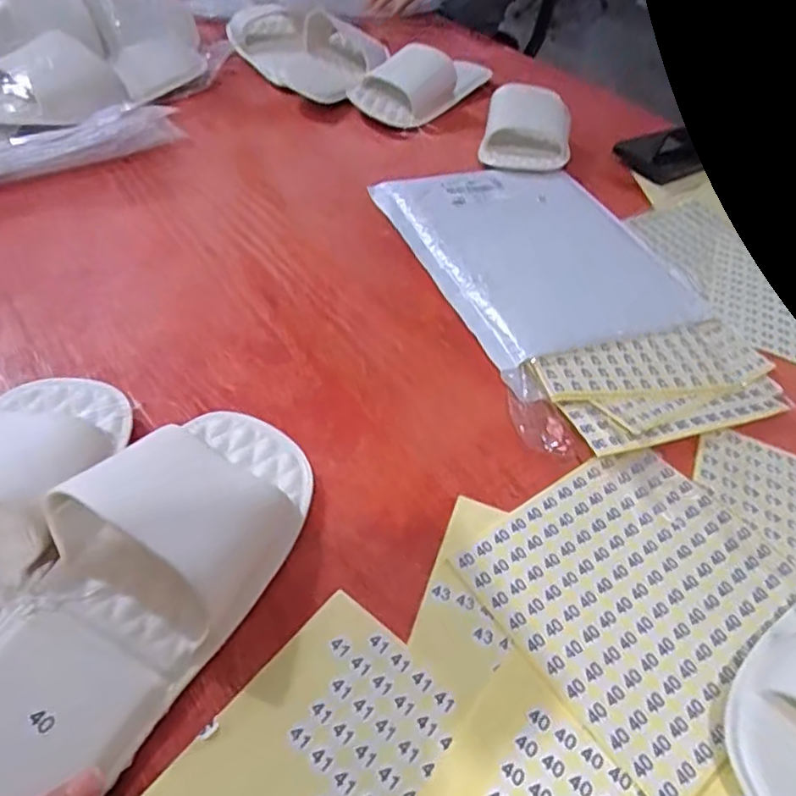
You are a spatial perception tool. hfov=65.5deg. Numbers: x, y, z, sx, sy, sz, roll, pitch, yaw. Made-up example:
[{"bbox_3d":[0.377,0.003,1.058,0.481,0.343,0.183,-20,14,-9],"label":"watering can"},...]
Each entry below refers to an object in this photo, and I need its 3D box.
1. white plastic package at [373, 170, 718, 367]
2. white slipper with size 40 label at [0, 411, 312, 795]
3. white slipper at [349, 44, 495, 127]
[{"bbox_3d":[0.129,-0.138,0.560,0.224,0.016,0.256,-15,52,-18],"label":"white plastic package"},{"bbox_3d":[-0.127,0.085,0.303,0.098,0.052,0.232,24,52,15],"label":"white slipper with size 40 label"},{"bbox_3d":[0.029,-0.390,0.753,0.090,0.049,0.204,31,52,20],"label":"white slipper"}]

